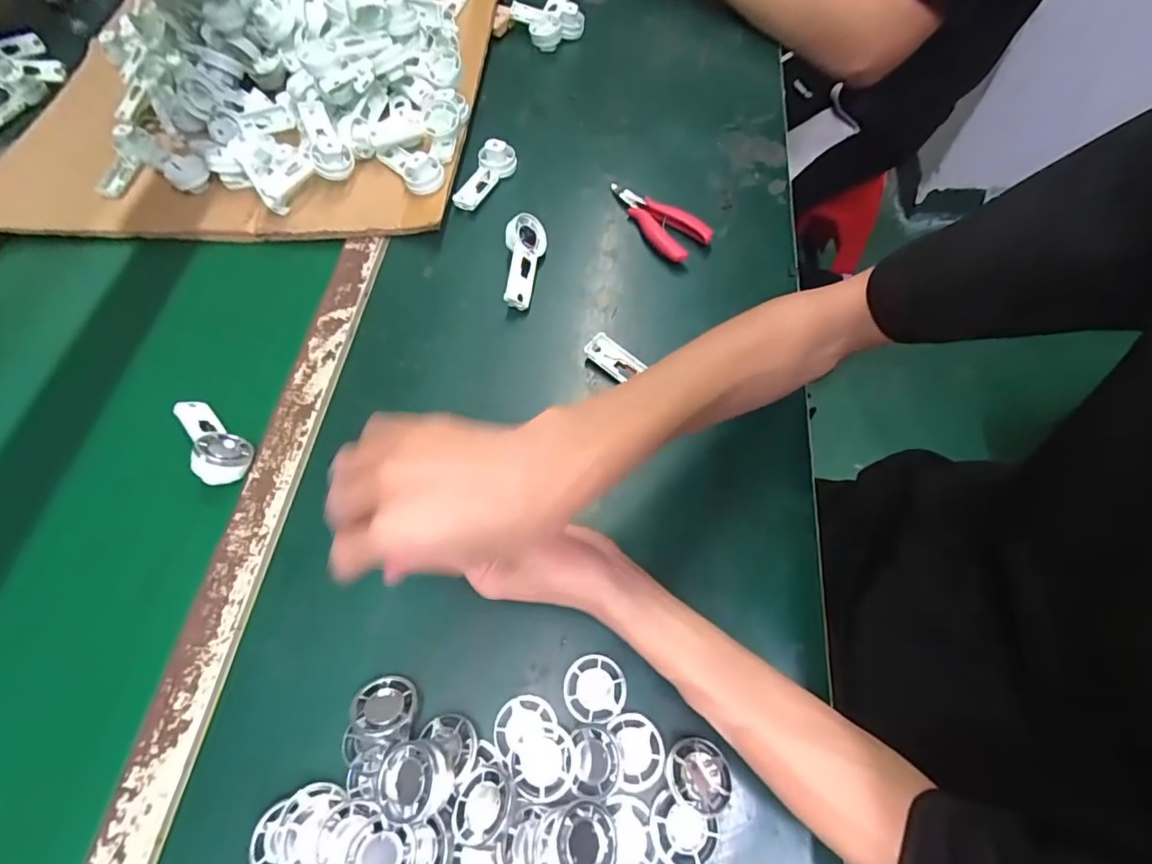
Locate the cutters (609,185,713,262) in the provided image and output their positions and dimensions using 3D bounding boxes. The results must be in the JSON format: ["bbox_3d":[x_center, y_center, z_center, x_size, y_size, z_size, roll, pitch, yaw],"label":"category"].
[{"bbox_3d":[0.075,-0.214,0.513,0.049,0.020,0.118,-41,68,-16],"label":"cutters"}]

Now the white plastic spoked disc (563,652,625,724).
[{"bbox_3d":[0.012,0.167,0.336,0.040,0.009,0.039,0,67,0],"label":"white plastic spoked disc"}]

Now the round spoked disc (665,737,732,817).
[{"bbox_3d":[0.073,0.204,0.306,0.037,0.015,0.036,3,67,1],"label":"round spoked disc"}]

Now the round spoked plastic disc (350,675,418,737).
[{"bbox_3d":[-0.122,0.174,0.328,0.039,0.005,0.037,4,36,-3],"label":"round spoked plastic disc"}]

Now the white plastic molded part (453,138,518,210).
[{"bbox_3d":[-0.099,-0.272,0.545,0.034,0.033,0.090,33,70,18],"label":"white plastic molded part"}]

